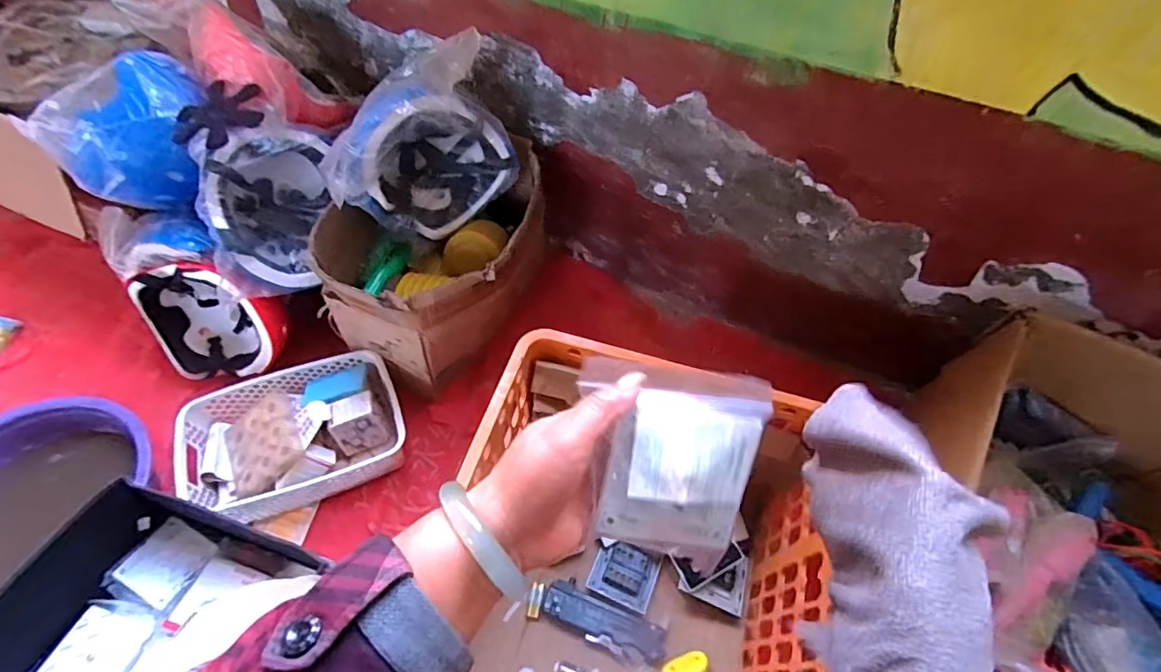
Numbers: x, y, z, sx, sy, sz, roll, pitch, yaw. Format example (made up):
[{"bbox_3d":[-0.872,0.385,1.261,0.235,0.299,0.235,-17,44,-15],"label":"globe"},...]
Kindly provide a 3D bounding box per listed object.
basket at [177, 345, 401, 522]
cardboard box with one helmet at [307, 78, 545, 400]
[{"bbox_3d":[-0.424,0.143,0.809,0.300,0.080,0.207,-17,59,-14],"label":"basket"},{"bbox_3d":[-0.214,-0.176,0.812,0.272,0.339,0.377,23,58,12],"label":"cardboard box with one helmet"}]

